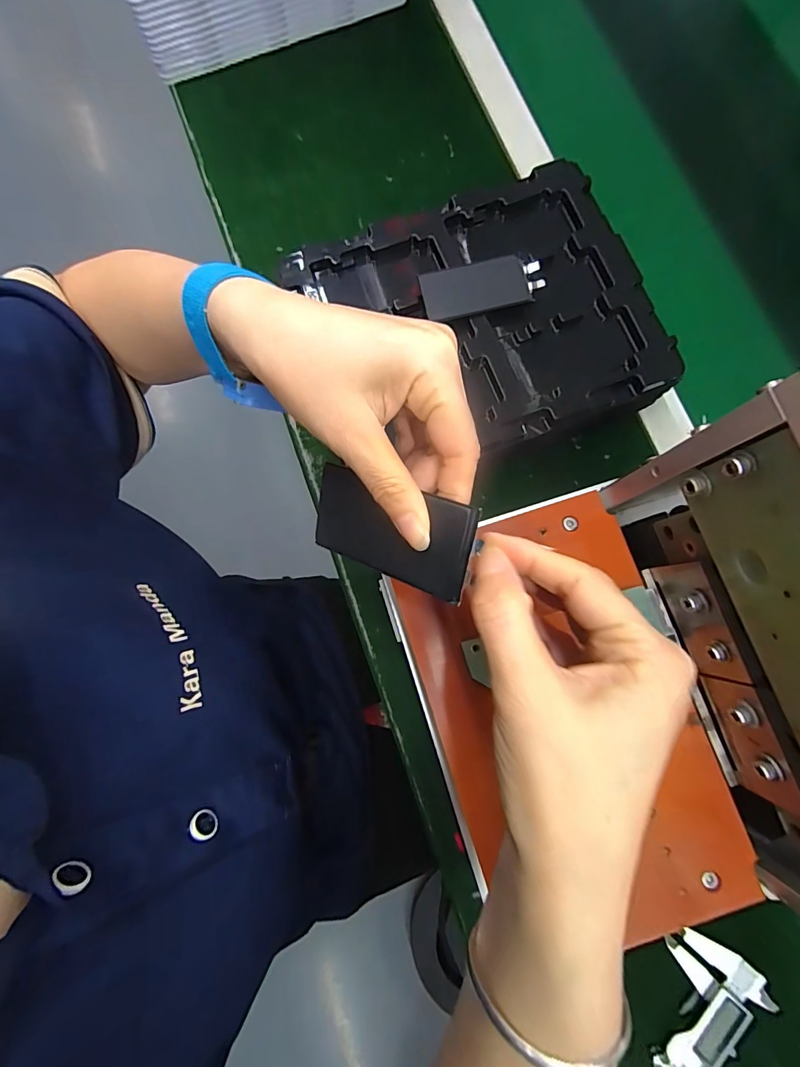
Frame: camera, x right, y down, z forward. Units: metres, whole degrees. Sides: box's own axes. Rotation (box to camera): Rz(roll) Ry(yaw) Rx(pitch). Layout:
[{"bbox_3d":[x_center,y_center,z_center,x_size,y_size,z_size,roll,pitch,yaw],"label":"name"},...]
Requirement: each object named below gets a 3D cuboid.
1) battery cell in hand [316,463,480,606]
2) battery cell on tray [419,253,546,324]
[{"bbox_3d":[-0.005,-0.002,0.204,0.083,0.008,0.043,21,110,30],"label":"battery cell in hand"},{"bbox_3d":[0.066,-0.199,0.350,0.097,0.012,0.039,-13,83,1],"label":"battery cell on tray"}]

